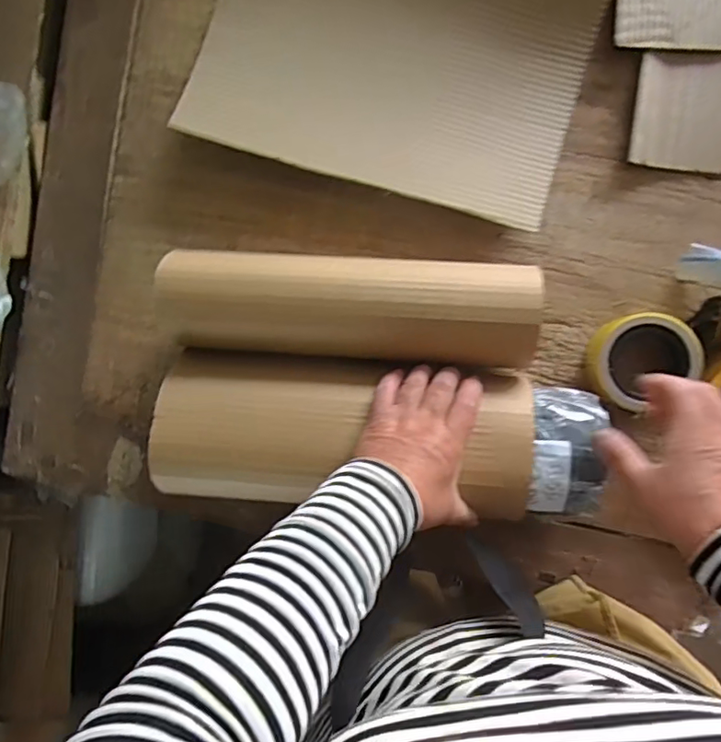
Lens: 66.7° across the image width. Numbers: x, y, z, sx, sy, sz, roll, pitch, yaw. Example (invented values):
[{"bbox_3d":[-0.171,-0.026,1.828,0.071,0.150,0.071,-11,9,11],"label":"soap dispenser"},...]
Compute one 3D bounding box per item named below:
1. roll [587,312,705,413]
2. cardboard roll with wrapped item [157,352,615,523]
[{"bbox_3d":[0.276,-0.011,0.543,0.092,0.053,0.089,0,93,6],"label":"roll"},{"bbox_3d":[0.014,0.059,0.515,0.397,0.101,0.133,3,93,9],"label":"cardboard roll with wrapped item"}]

